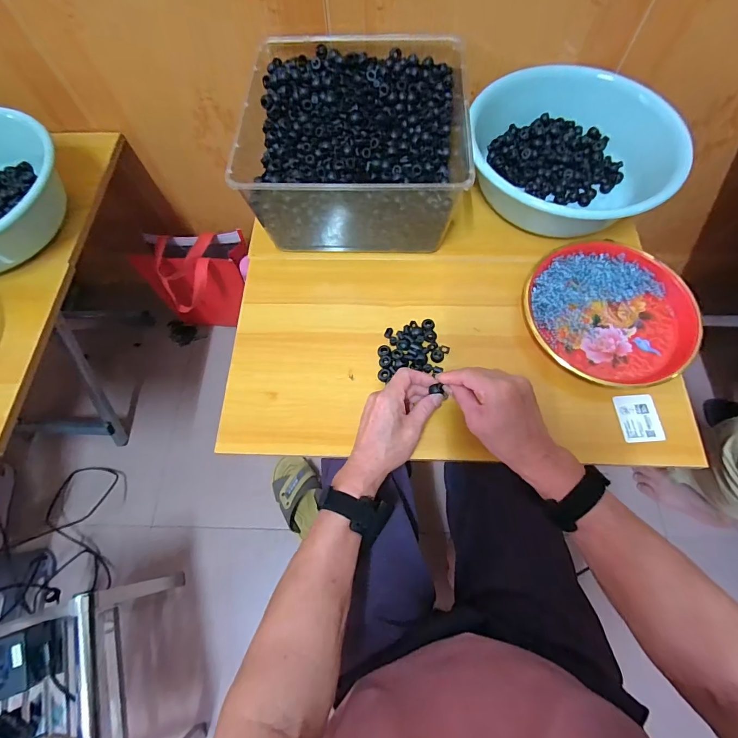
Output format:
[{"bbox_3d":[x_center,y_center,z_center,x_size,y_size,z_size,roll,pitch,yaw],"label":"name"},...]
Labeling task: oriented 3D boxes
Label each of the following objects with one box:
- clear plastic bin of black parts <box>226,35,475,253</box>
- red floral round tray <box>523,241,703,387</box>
[{"bbox_3d":[-0.018,-0.326,0.570,0.301,0.134,0.289,-2,68,1],"label":"clear plastic bin of black parts"},{"bbox_3d":[0.326,-0.080,0.525,0.217,0.031,0.196,41,75,16],"label":"red floral round tray"}]

